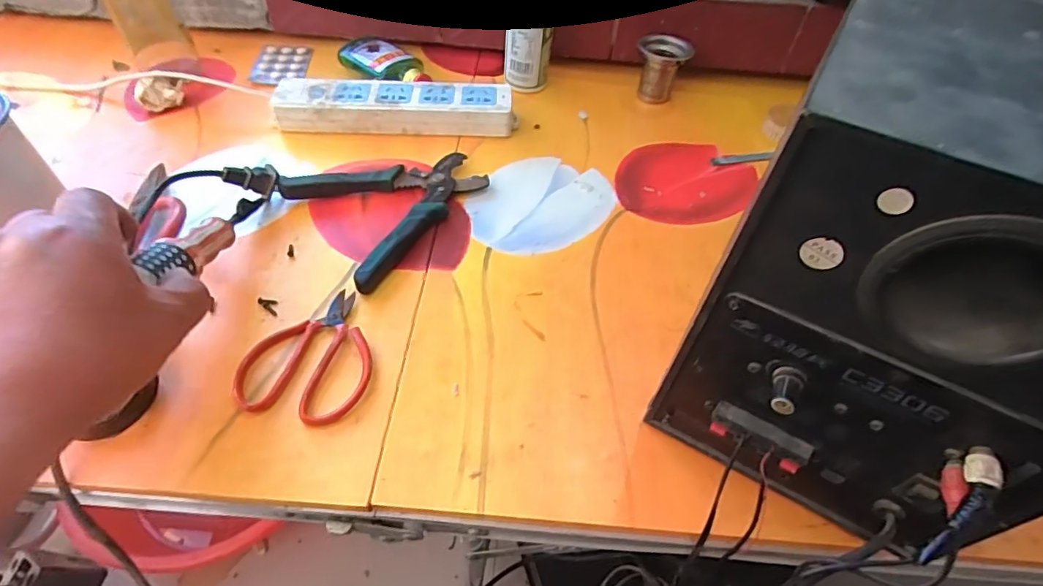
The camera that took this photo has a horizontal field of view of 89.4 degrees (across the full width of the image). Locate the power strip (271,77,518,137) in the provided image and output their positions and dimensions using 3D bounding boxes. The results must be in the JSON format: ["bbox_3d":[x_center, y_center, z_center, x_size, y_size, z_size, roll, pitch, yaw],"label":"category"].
[{"bbox_3d":[-0.122,-0.185,0.528,0.226,0.031,0.053,2,50,-3],"label":"power strip"}]

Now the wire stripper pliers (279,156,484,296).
[{"bbox_3d":[-0.104,-0.081,0.454,0.152,0.019,0.133,-32,59,-27],"label":"wire stripper pliers"}]

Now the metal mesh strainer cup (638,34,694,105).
[{"bbox_3d":[0.155,-0.251,0.590,0.045,0.058,0.050,-13,52,-15],"label":"metal mesh strainer cup"}]

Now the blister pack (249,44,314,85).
[{"bbox_3d":[-0.272,-0.264,0.602,0.058,0.004,0.083,-2,50,-6],"label":"blister pack"}]

